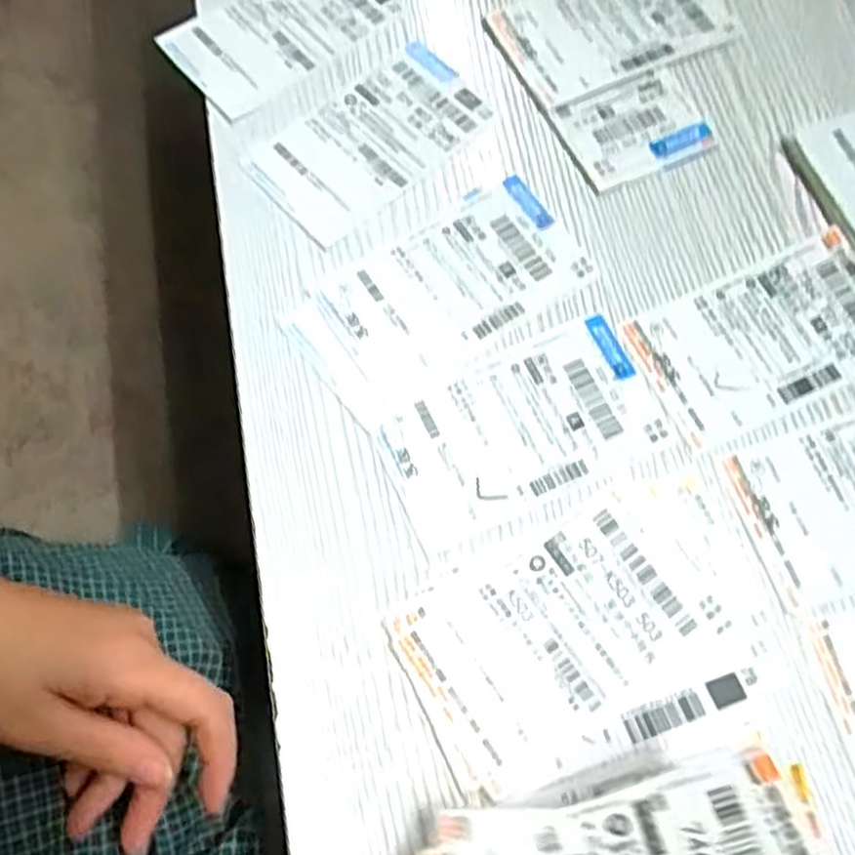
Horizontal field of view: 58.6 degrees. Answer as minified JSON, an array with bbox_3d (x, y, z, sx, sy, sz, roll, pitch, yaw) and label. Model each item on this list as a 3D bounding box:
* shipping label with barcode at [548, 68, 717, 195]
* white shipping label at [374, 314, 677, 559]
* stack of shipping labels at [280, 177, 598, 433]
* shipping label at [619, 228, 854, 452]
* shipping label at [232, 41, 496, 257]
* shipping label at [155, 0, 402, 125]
[{"bbox_3d":[0.112,-0.164,0.418,0.075,0.004,0.060,-23,71,-8],"label":"shipping label with barcode"},{"bbox_3d":[0.044,0.003,0.357,0.129,0.004,0.070,-26,72,-9],"label":"white shipping label"},{"bbox_3d":[0.006,-0.066,0.383,0.143,0.004,0.077,-34,73,-11],"label":"stack of shipping labels"},{"bbox_3d":[0.168,-0.044,0.377,0.126,0.004,0.072,-23,71,-8],"label":"shipping label"},{"bbox_3d":[-0.029,-0.157,0.419,0.127,0.004,0.072,-39,74,-13],"label":"shipping label"},{"bbox_3d":[-0.084,-0.235,0.445,0.128,0.005,0.076,-38,74,-12],"label":"shipping label"}]

